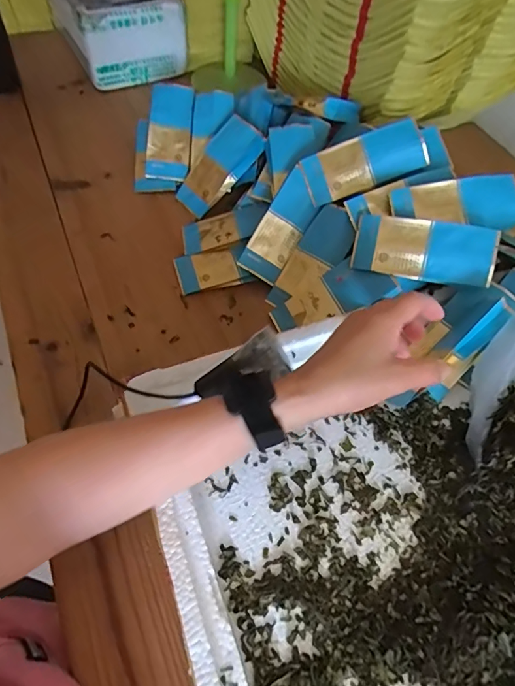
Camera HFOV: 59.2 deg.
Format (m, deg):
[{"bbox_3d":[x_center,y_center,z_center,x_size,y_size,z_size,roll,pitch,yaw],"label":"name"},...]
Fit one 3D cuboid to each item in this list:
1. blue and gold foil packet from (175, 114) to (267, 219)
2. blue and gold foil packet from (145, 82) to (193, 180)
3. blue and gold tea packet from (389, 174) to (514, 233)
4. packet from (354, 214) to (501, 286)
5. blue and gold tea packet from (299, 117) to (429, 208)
[{"bbox_3d":[-0.049,-0.225,0.582,0.128,0.027,0.058,-47,66,11],"label":"blue and gold foil packet"},{"bbox_3d":[-0.119,-0.286,0.610,0.057,0.016,0.133,3,84,0],"label":"blue and gold foil packet"},{"bbox_3d":[0.202,-0.139,0.457,0.127,0.009,0.056,-7,81,1],"label":"blue and gold tea packet"},{"bbox_3d":[0.160,-0.090,0.440,0.129,0.009,0.055,12,101,16],"label":"packet"},{"bbox_3d":[0.116,-0.197,0.495,0.128,0.007,0.055,-18,99,10],"label":"blue and gold tea packet"}]

